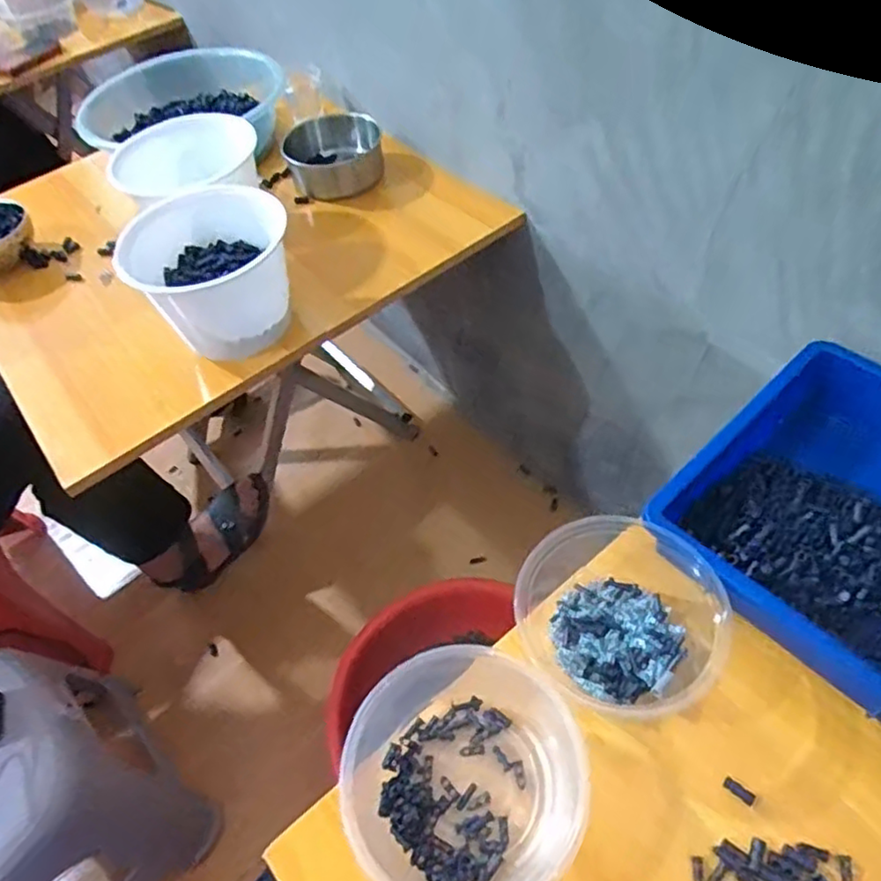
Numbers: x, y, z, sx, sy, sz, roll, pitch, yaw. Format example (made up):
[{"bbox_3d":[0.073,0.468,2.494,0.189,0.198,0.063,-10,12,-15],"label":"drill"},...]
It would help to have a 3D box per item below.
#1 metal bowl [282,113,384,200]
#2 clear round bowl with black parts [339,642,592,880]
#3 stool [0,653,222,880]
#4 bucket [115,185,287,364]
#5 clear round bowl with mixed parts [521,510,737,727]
[{"bbox_3d":[-0.144,-0.395,0.889,0.126,0.053,0.107,-27,57,-14],"label":"metal bowl"},{"bbox_3d":[0.015,0.208,0.406,0.140,0.047,0.138,-2,55,3],"label":"clear round bowl with black parts"},{"bbox_3d":[-0.503,0.435,0.766,0.302,0.342,0.266,36,65,26],"label":"stool"},{"bbox_3d":[-0.245,-0.179,0.700,0.160,0.112,0.169,-2,55,3],"label":"bucket"},{"bbox_3d":[0.129,0.121,0.450,0.132,0.056,0.131,-2,55,3],"label":"clear round bowl with mixed parts"}]

